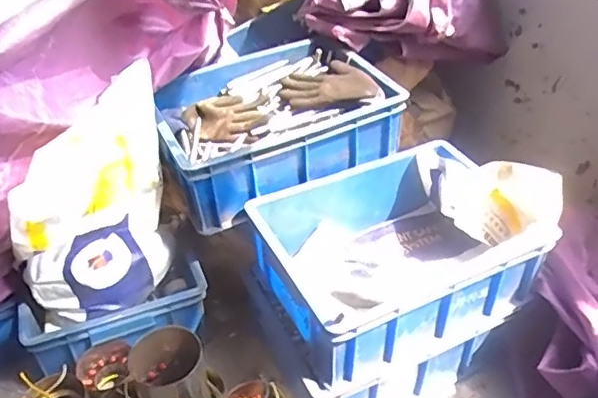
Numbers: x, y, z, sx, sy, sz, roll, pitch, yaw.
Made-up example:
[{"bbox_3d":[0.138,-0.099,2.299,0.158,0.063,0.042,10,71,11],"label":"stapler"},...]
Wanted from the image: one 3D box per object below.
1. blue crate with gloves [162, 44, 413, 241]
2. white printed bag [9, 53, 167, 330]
[{"bbox_3d":[-0.060,-0.141,1.043,0.397,0.139,0.312,-20,44,-23],"label":"blue crate with gloves"},{"bbox_3d":[-0.294,0.018,0.884,0.270,0.328,0.107,-32,49,-33],"label":"white printed bag"}]

